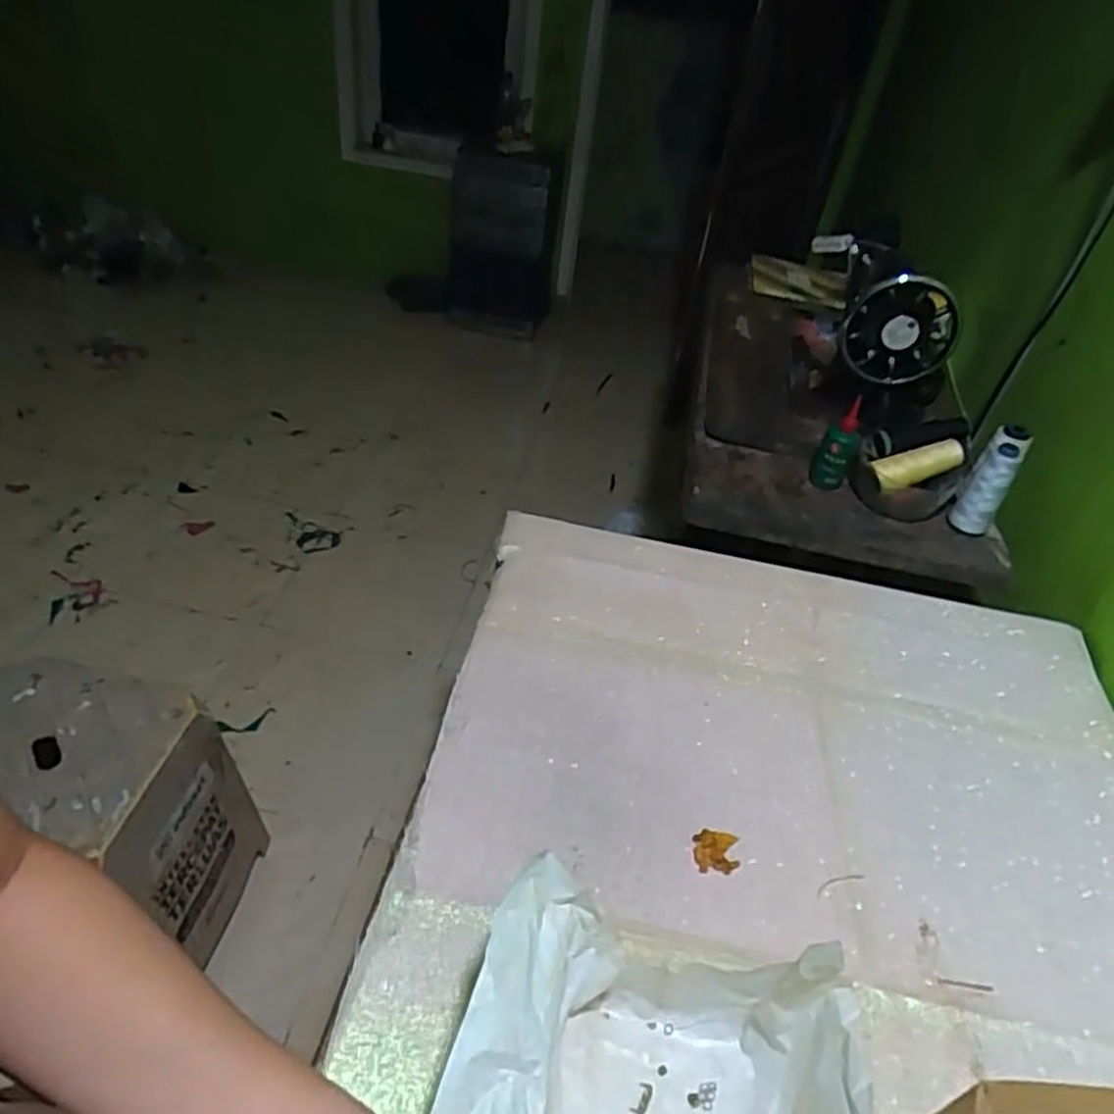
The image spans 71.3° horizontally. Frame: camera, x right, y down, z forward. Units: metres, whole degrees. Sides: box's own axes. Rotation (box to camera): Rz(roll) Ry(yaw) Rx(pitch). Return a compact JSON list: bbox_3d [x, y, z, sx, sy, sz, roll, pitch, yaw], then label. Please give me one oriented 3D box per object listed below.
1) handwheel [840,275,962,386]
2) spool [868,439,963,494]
[{"bbox_3d":[0.426,-0.280,0.967,0.132,0.127,0.035,13,41,4],"label":"handwheel"},{"bbox_3d":[0.434,-0.112,0.940,0.116,0.034,0.034,-18,42,0],"label":"spool"}]

